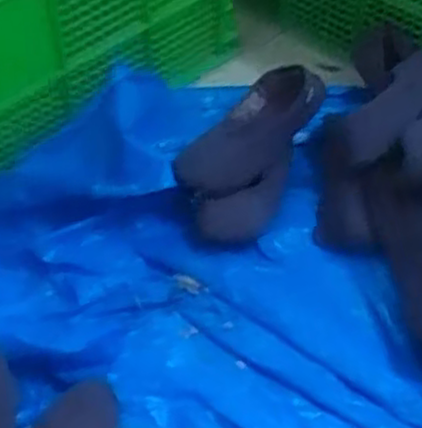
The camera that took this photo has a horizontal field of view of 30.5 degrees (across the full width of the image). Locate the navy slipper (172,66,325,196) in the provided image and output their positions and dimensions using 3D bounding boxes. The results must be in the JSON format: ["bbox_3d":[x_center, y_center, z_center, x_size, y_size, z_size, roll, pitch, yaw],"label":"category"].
[{"bbox_3d":[0.060,-0.108,1.067,0.227,0.066,0.088,-41,57,-4],"label":"navy slipper"}]

